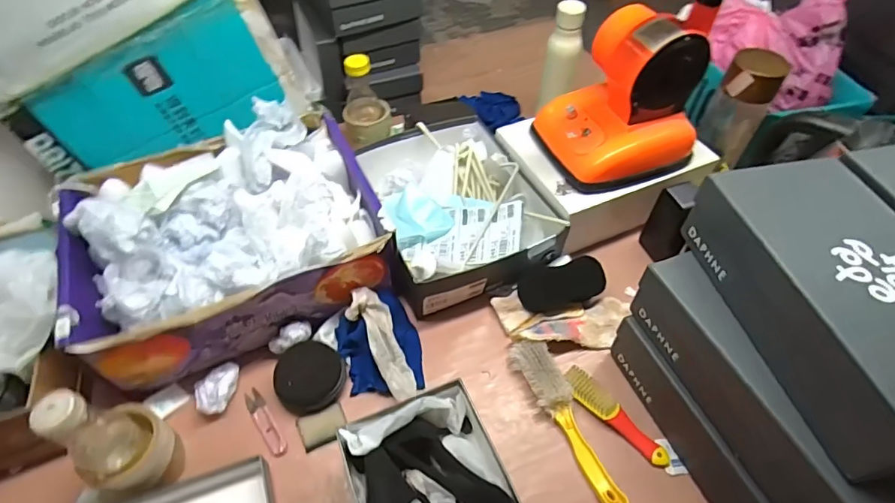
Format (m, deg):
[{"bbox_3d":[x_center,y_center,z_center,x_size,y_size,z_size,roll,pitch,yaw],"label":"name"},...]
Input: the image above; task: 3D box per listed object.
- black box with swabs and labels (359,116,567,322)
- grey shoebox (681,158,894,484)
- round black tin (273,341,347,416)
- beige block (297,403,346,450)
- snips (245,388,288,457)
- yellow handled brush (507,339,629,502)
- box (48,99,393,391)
[{"bbox_3d":[0.003,-0.087,0.821,0.256,0.098,0.344,-17,54,-14],"label":"black box with swabs and labels"},{"bbox_3d":[0.387,0.041,0.484,0.155,0.091,0.286,-9,52,-8],"label":"grey shoebox"},{"bbox_3d":[-0.186,0.167,0.667,0.089,0.031,0.088,0,51,-1],"label":"round black tin"},{"bbox_3d":[-0.161,0.225,0.640,0.056,0.005,0.041,-22,55,-17],"label":"beige block"},{"bbox_3d":[-0.238,0.223,0.646,0.022,0.010,0.106,-30,58,-22],"label":"snips"},{"bbox_3d":[0.156,0.212,0.636,0.046,0.027,0.230,-21,55,-17],"label":"yellow handled brush"},{"bbox_3d":[-0.311,-0.029,0.715,0.399,0.161,0.315,-19,54,-15],"label":"box"}]

